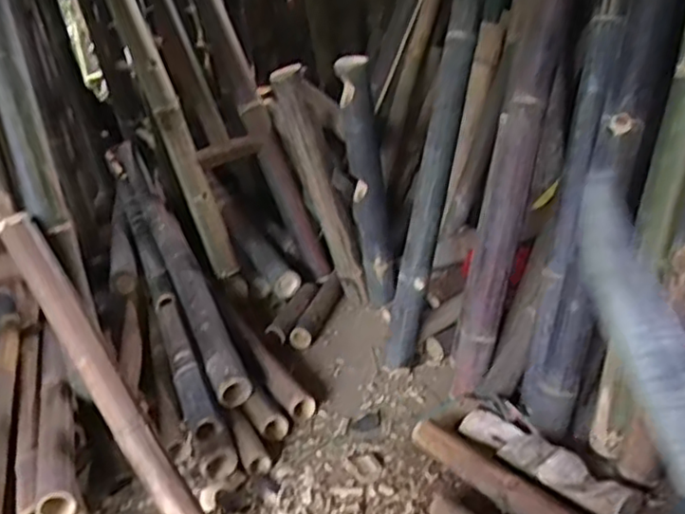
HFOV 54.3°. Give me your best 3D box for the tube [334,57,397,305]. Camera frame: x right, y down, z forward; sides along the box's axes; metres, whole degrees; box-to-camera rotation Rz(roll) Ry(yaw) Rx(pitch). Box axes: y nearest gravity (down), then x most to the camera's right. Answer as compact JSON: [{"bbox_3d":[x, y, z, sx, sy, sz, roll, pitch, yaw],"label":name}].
[{"bbox_3d":[0.061,-0.154,1.545,0.092,0.573,0.095,-7,23,3],"label":"tube"}]

